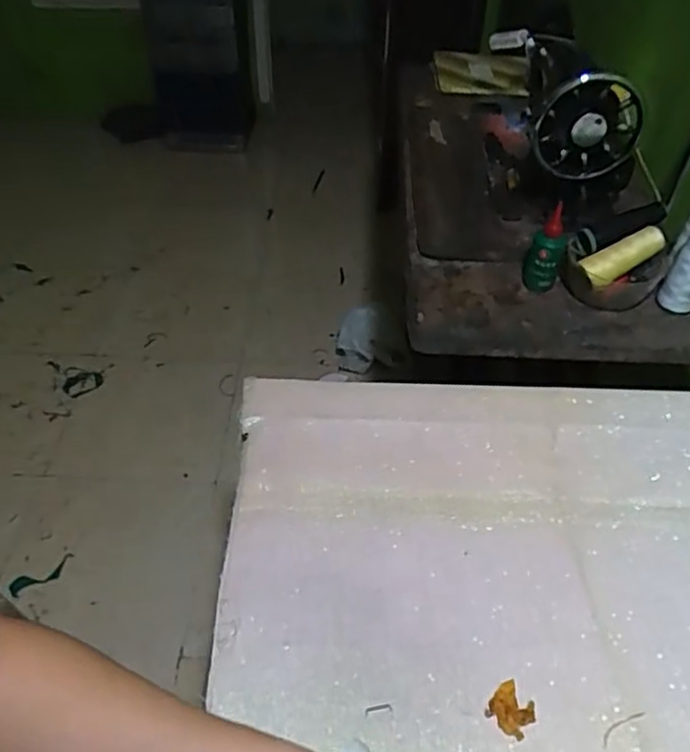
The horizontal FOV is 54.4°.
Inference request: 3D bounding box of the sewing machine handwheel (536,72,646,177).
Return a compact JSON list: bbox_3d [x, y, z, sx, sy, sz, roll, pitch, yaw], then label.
[{"bbox_3d":[0.311,-0.316,0.859,0.127,0.132,0.028,11,46,9],"label":"sewing machine handwheel"}]

